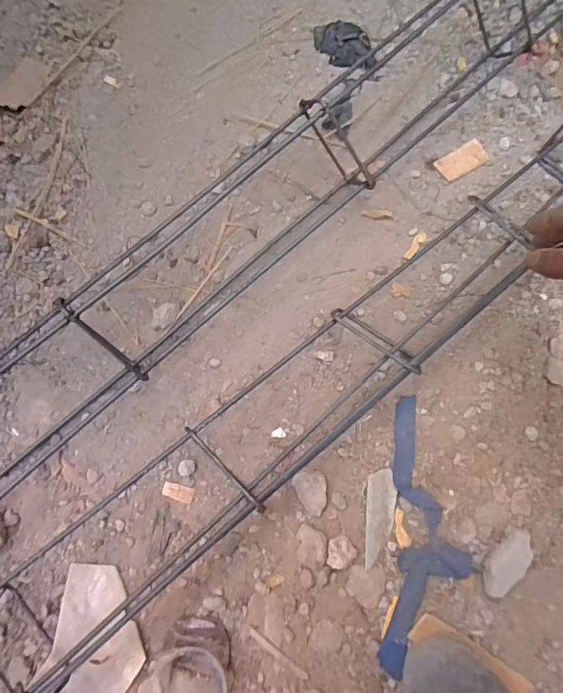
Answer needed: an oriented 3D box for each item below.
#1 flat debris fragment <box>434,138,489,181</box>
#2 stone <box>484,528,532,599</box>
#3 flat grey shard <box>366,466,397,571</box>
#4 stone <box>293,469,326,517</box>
[{"bbox_3d":[0.242,-0.247,0.607,0.068,0.010,0.035,-28,80,-4],"label":"flat debris fragment"},{"bbox_3d":[0.240,0.228,0.485,0.036,0.027,0.076,38,82,8],"label":"stone"},{"bbox_3d":[0.111,0.190,0.506,0.033,0.009,0.101,5,79,2],"label":"flat grey shard"},{"bbox_3d":[0.035,0.165,0.515,0.035,0.015,0.050,-21,80,-3],"label":"stone"}]

